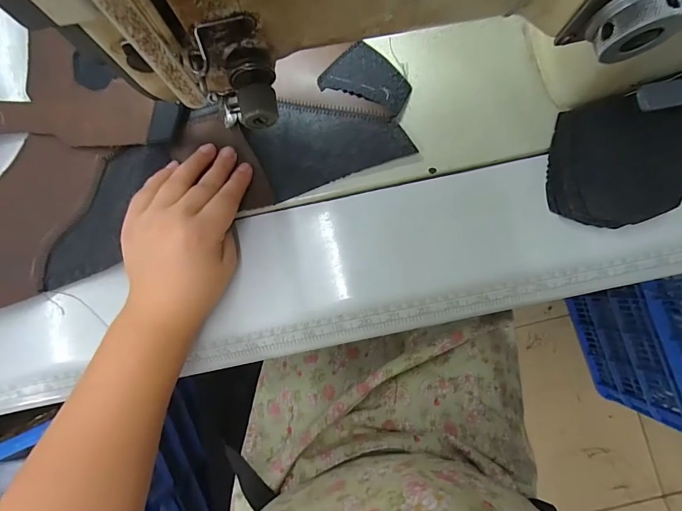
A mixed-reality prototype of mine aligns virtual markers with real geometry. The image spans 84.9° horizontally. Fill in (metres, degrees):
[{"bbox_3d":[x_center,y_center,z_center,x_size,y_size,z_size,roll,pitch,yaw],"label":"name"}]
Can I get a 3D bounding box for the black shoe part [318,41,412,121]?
[{"bbox_3d":[0.023,-0.145,0.319,0.069,0.006,0.054,44,85,2],"label":"black shoe part"}]

